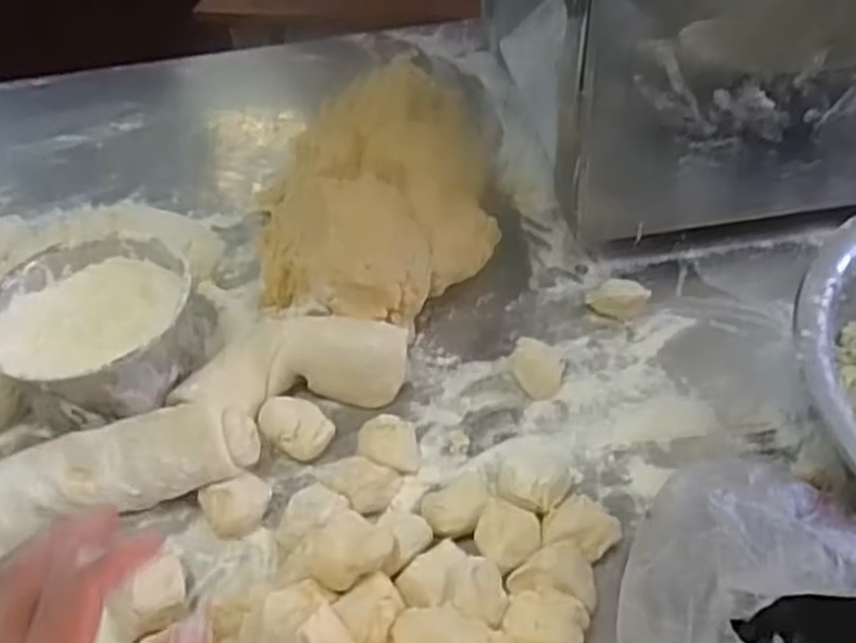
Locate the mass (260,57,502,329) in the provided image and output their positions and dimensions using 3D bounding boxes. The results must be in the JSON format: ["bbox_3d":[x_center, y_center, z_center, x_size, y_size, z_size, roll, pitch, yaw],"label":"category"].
[{"bbox_3d":[-0.039,-0.100,0.687,0.158,0.130,0.226,31,55,31],"label":"mass"}]

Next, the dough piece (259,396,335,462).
[{"bbox_3d":[-0.096,0.079,0.586,0.043,0.024,0.053,-29,49,-22],"label":"dough piece"}]

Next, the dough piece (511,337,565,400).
[{"bbox_3d":[0.084,0.036,0.606,0.038,0.031,0.038,-3,45,3],"label":"dough piece"}]

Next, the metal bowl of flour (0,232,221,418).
[{"bbox_3d":[-0.248,0.013,0.620,0.154,0.091,0.154,-3,45,3],"label":"metal bowl of flour"}]

